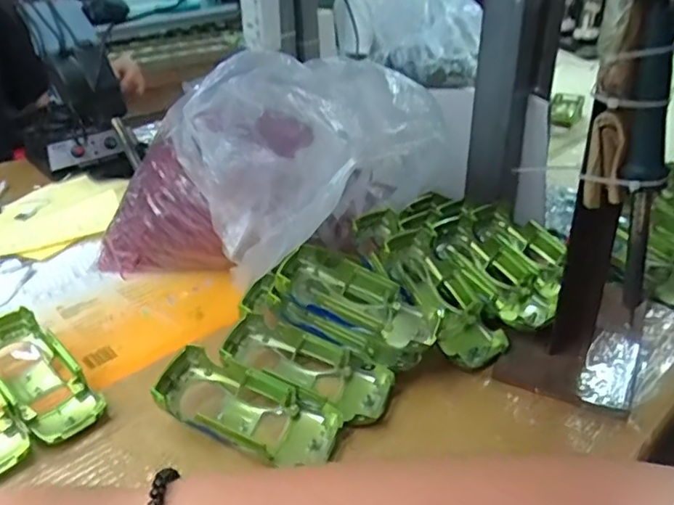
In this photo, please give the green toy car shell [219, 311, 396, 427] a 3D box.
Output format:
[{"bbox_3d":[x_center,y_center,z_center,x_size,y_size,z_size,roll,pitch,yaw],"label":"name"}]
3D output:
[{"bbox_3d":[-0.025,0.093,0.448,0.132,0.039,0.055,22,36,12],"label":"green toy car shell"}]

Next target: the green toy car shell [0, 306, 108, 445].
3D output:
[{"bbox_3d":[-0.236,0.092,0.450,0.134,0.039,0.051,25,40,36],"label":"green toy car shell"}]

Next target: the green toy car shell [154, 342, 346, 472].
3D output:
[{"bbox_3d":[-0.066,0.119,0.418,0.134,0.044,0.057,20,35,9],"label":"green toy car shell"}]

